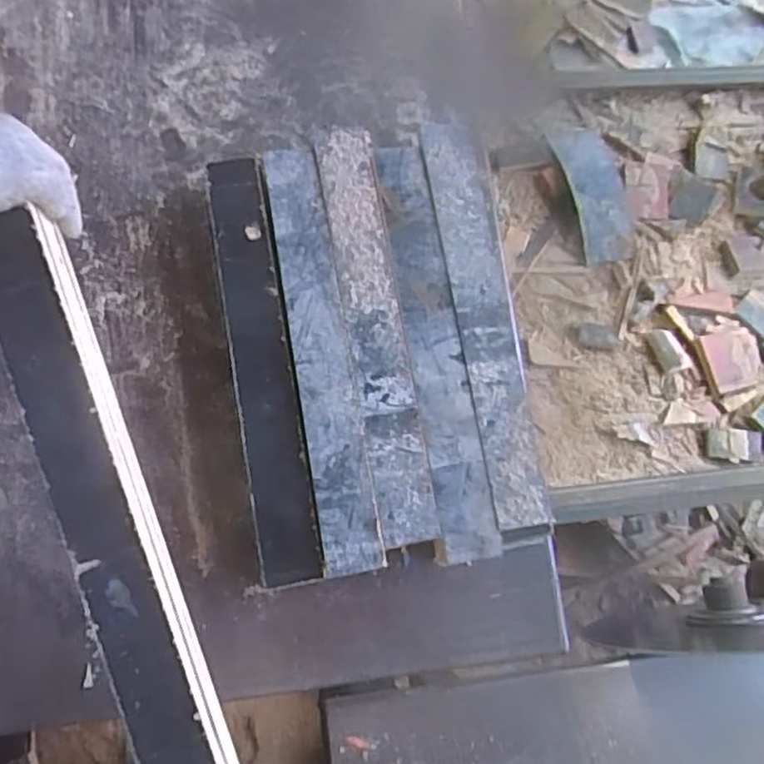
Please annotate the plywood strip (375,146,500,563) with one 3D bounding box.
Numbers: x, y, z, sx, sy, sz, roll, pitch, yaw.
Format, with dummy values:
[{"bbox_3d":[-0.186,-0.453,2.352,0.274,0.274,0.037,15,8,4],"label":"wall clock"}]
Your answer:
[{"bbox_3d":[0.044,-0.035,0.571,0.051,0.006,0.370,-6,78,-8],"label":"plywood strip"}]

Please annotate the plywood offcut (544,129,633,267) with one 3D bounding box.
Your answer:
[{"bbox_3d":[0.240,-0.217,0.750,0.065,0.034,0.168,-14,73,-3],"label":"plywood offcut"}]

